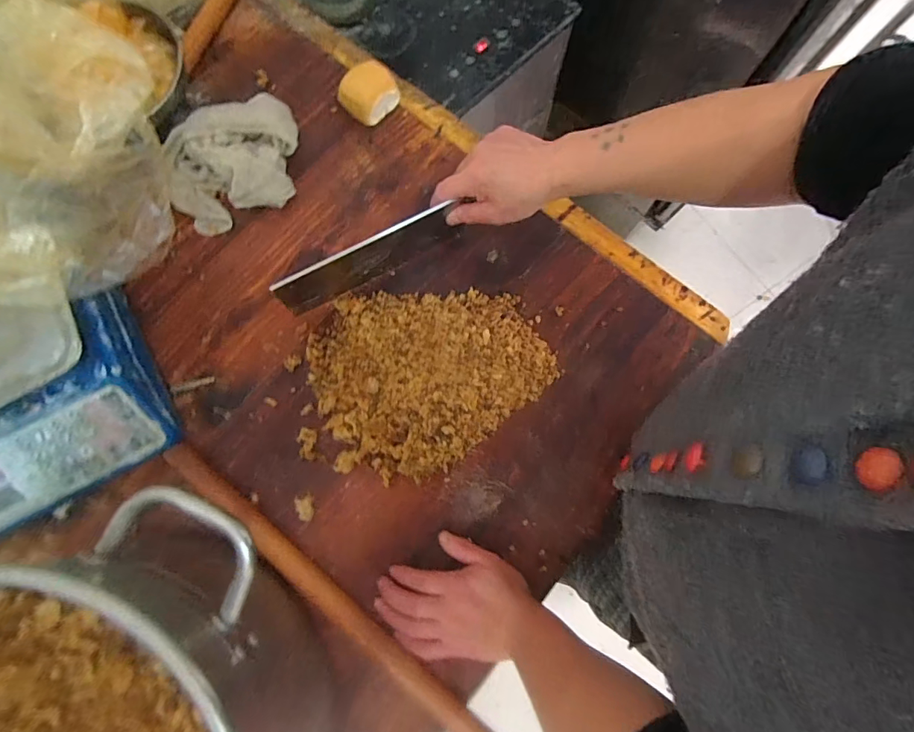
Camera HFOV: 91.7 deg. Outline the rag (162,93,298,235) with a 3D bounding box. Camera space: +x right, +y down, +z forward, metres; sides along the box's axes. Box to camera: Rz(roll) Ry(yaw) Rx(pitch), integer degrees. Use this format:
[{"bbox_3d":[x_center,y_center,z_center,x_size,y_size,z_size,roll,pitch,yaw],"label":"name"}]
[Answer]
[{"bbox_3d":[-0.268,-0.244,0.532,0.170,0.049,0.125,-24,79,-6],"label":"rag"}]

